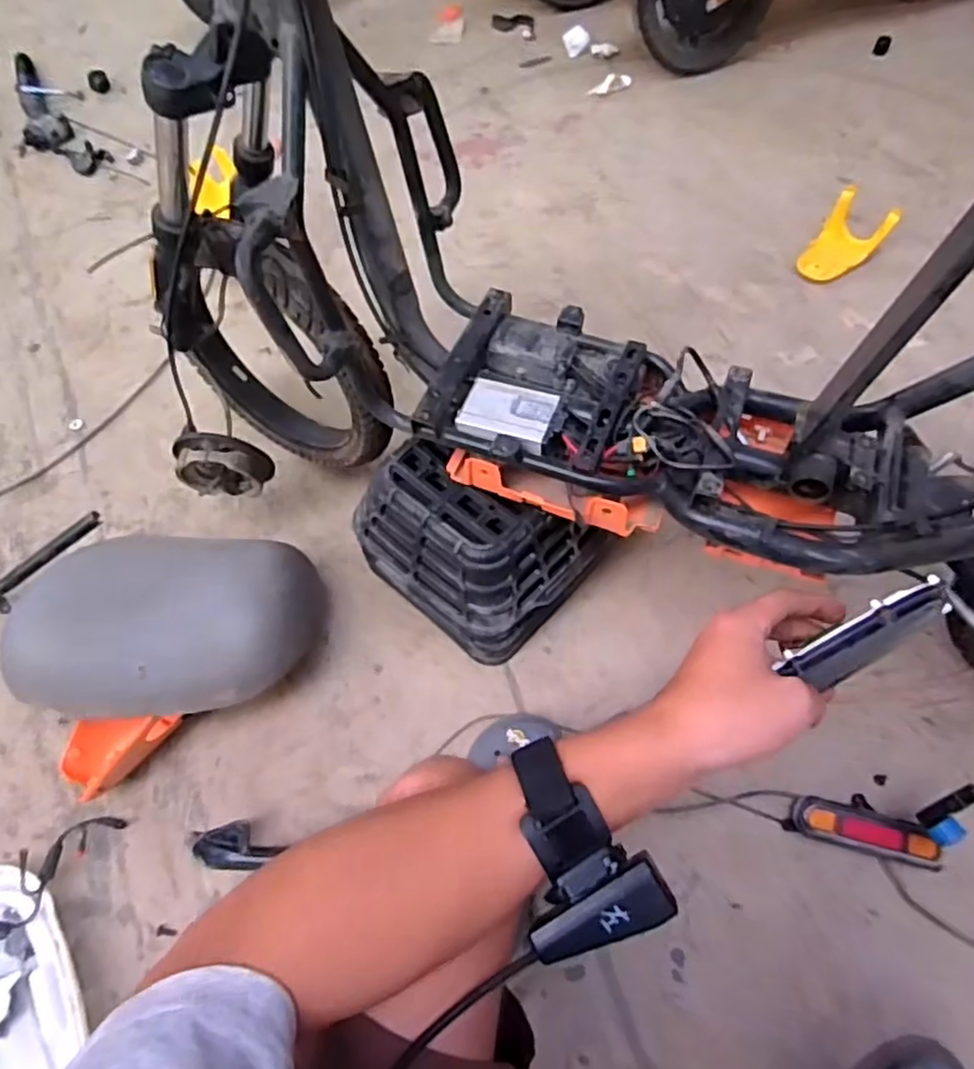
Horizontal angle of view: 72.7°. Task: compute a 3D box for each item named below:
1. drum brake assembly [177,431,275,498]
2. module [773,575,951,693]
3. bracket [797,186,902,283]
[{"bbox_3d":[-0.351,-0.087,0.887,0.109,0.103,0.047,-3,60,1],"label":"drum brake assembly"},{"bbox_3d":[0.212,0.057,0.368,0.095,0.035,0.023,-29,63,1],"label":"module"},{"bbox_3d":[0.675,-0.554,1.259,0.116,0.059,0.179,40,97,11],"label":"bracket"}]

